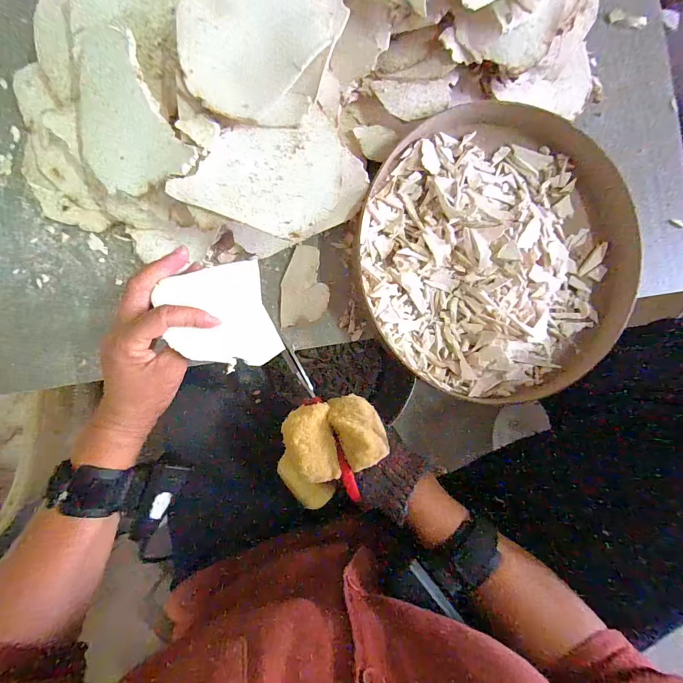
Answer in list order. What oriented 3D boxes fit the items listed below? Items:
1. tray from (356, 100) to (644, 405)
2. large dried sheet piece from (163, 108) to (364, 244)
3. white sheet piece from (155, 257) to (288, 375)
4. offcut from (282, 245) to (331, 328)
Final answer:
[{"bbox_3d":[0.172,-0.092,0.373,0.291,0.036,0.303,0,87,-3],"label":"tray"},{"bbox_3d":[-0.054,-0.145,0.294,0.145,0.017,0.100,20,87,-2],"label":"large dried sheet piece"},{"bbox_3d":[-0.106,-0.022,0.307,0.089,0.005,0.095,-14,83,-28],"label":"white sheet piece"},{"bbox_3d":[-0.039,-0.060,0.368,0.052,0.004,0.082,-2,83,17],"label":"offcut"}]

